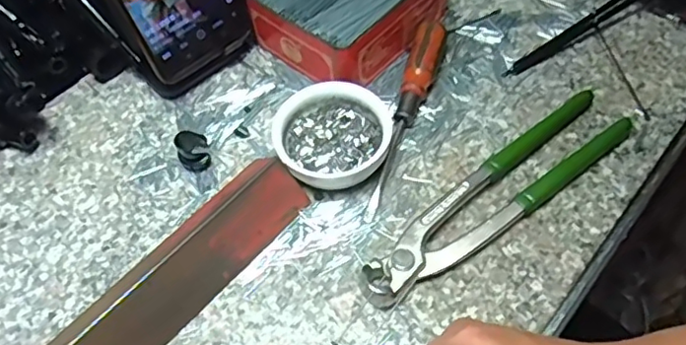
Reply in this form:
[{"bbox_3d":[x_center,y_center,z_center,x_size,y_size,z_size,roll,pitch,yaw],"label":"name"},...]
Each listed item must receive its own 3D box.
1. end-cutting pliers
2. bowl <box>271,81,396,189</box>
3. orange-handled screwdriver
[{"bbox_3d":[0.091,0.013,0.359,0.198,0.023,0.043,-34,60,-18],"label":"end-cutting pliers"},{"bbox_3d":[-0.008,-0.023,0.378,0.068,0.020,0.072,34,65,24],"label":"bowl"},{"bbox_3d":[0.041,-0.037,0.390,0.020,0.017,0.151,13,58,13],"label":"orange-handled screwdriver"}]

